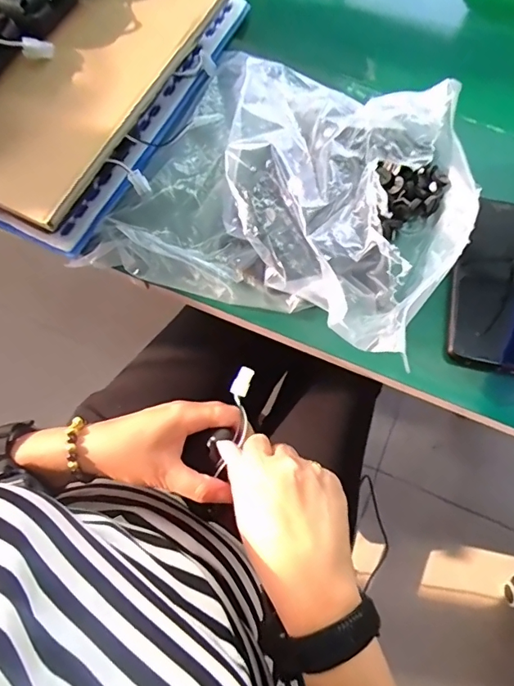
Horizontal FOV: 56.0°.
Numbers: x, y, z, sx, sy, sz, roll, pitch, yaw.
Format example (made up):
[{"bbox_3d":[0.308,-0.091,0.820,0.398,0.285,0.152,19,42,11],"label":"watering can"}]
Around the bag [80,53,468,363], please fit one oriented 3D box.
[{"bbox_3d":[0.040,-0.141,0.403,0.288,0.096,0.262,27,72,7],"label":"bag"}]

